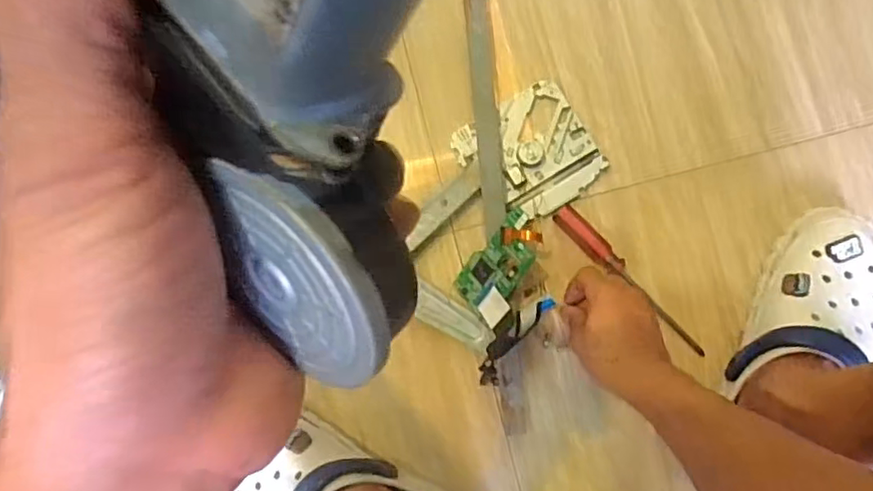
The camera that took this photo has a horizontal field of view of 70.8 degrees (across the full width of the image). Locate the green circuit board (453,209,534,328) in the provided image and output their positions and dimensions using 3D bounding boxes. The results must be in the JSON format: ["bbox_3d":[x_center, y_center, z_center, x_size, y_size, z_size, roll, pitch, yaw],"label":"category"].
[{"bbox_3d":[0.057,0.018,0.575,0.056,0.006,0.103,42,113,31],"label":"green circuit board"}]

